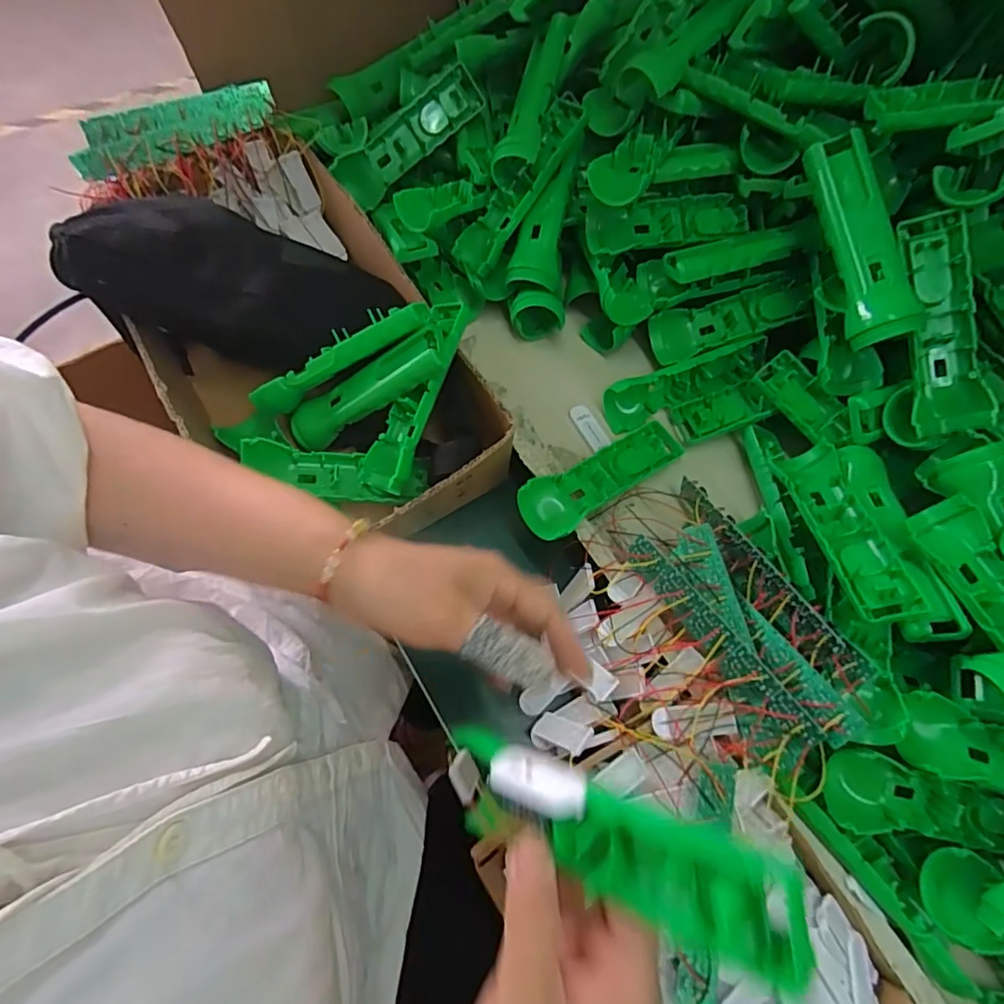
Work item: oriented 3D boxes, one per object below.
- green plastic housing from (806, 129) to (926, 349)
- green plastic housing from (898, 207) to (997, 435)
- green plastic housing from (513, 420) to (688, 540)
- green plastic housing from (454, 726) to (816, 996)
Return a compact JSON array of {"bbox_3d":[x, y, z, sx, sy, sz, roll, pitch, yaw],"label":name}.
[{"bbox_3d":[0.269,-0.196,0.421,0.043,0.035,0.160,-10,83,-7],"label":"green plastic housing"},{"bbox_3d":[0.330,-0.132,0.421,0.044,0.035,0.160,-15,99,-9],"label":"green plastic housing"},{"bbox_3d":[0.088,-0.023,0.480,0.168,0.033,0.050,-36,74,-16],"label":"green plastic housing"},{"bbox_3d":[0.036,0.134,0.224,0.034,0.158,0.041,37,62,-34],"label":"green plastic housing"}]

